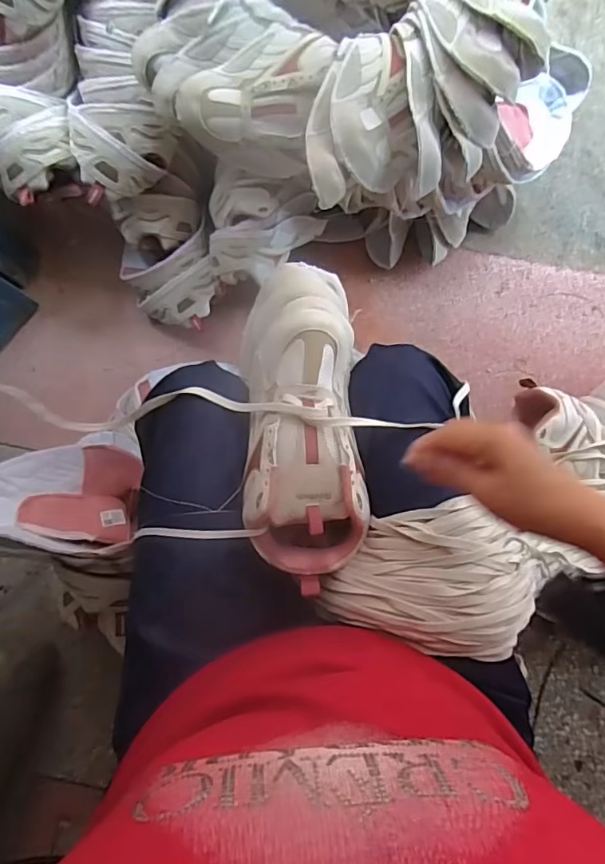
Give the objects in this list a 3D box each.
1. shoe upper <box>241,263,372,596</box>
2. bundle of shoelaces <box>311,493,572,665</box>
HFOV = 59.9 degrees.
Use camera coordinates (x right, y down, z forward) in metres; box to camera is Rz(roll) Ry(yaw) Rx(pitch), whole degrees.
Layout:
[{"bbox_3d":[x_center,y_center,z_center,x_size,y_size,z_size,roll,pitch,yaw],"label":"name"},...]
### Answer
[{"bbox_3d":[-0.002,-0.024,0.474,0.104,0.076,0.298,-3,73,1],"label":"shoe upper"},{"bbox_3d":[0.116,0.115,0.436,0.181,0.048,0.133,14,86,2],"label":"bundle of shoelaces"}]

